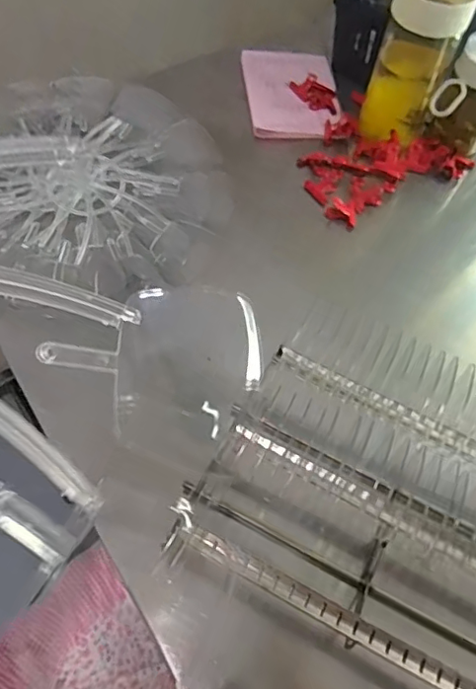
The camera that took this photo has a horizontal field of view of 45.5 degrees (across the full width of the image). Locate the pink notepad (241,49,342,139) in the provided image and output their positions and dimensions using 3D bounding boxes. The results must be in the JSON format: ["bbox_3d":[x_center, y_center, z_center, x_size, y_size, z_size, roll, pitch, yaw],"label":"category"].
[{"bbox_3d":[0.074,-0.350,0.787,0.128,0.018,0.169,-1,59,-5],"label":"pink notepad"}]

